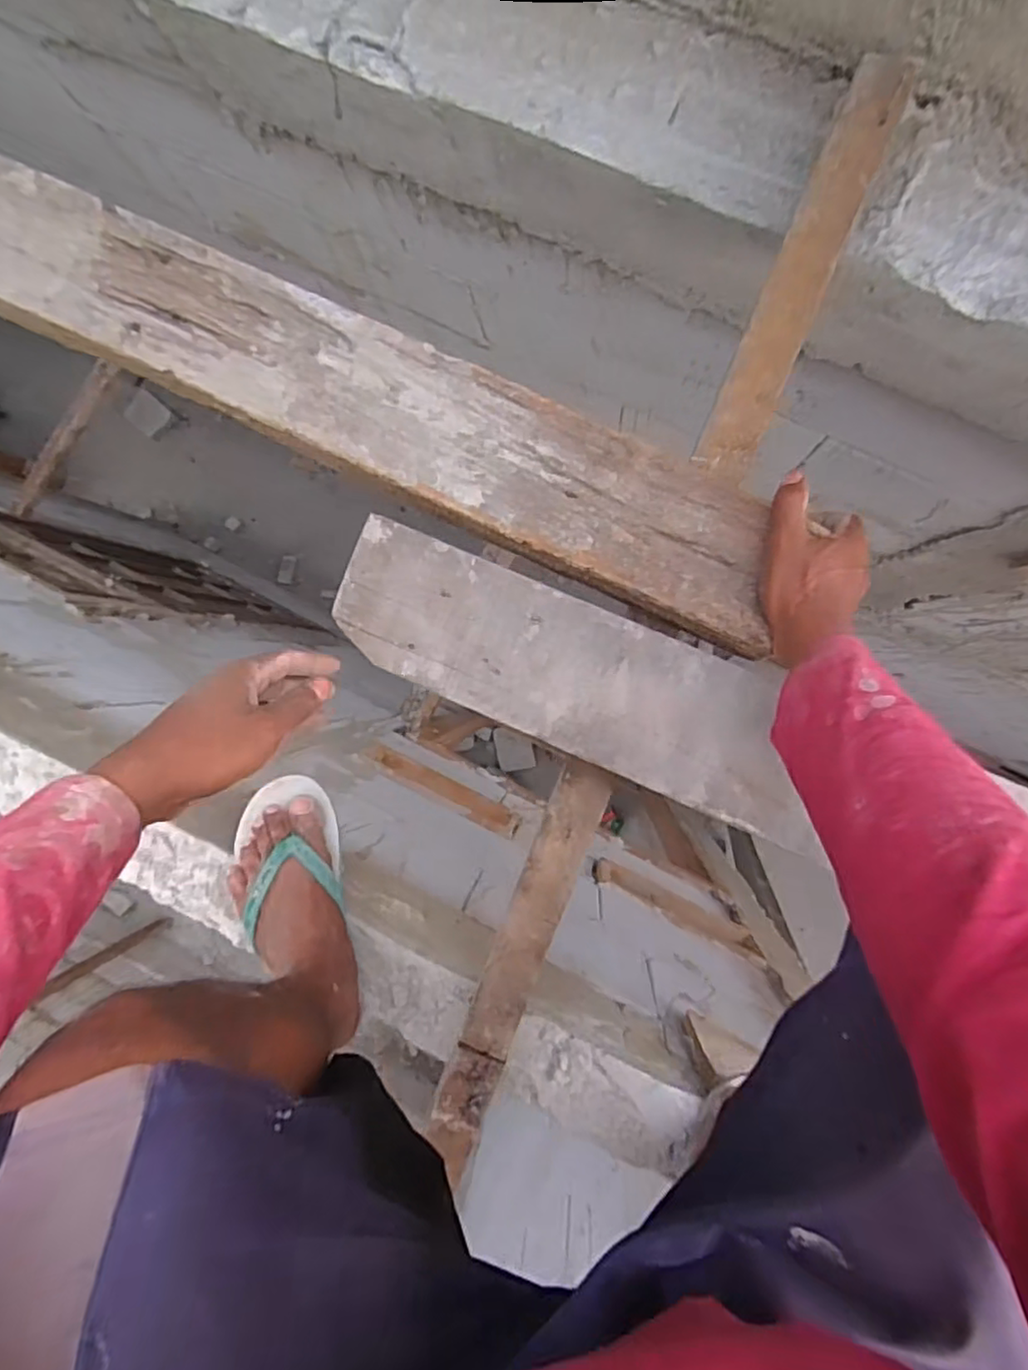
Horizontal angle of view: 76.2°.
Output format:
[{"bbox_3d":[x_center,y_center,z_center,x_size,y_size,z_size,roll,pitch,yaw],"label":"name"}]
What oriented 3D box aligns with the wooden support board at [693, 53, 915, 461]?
[{"bbox_3d":[0.252,-0.362,0.564,0.055,0.024,0.355,23,94,6],"label":"wooden support board"}]

